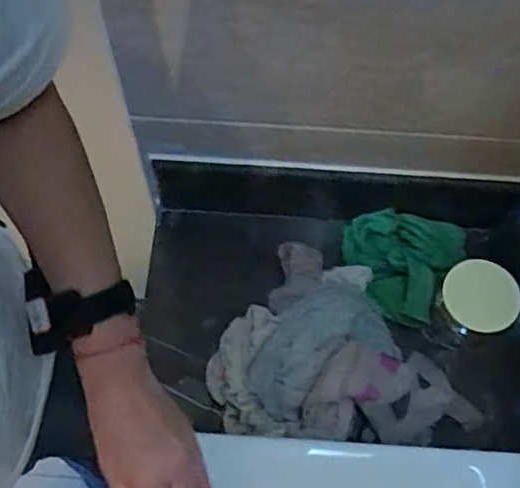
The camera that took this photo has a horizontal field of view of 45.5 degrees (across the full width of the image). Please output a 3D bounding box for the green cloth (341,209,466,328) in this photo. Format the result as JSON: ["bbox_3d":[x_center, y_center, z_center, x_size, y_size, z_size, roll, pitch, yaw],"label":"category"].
[{"bbox_3d":[0.171,0.015,0.781,0.140,0.042,0.146,30,67,13],"label":"green cloth"}]

